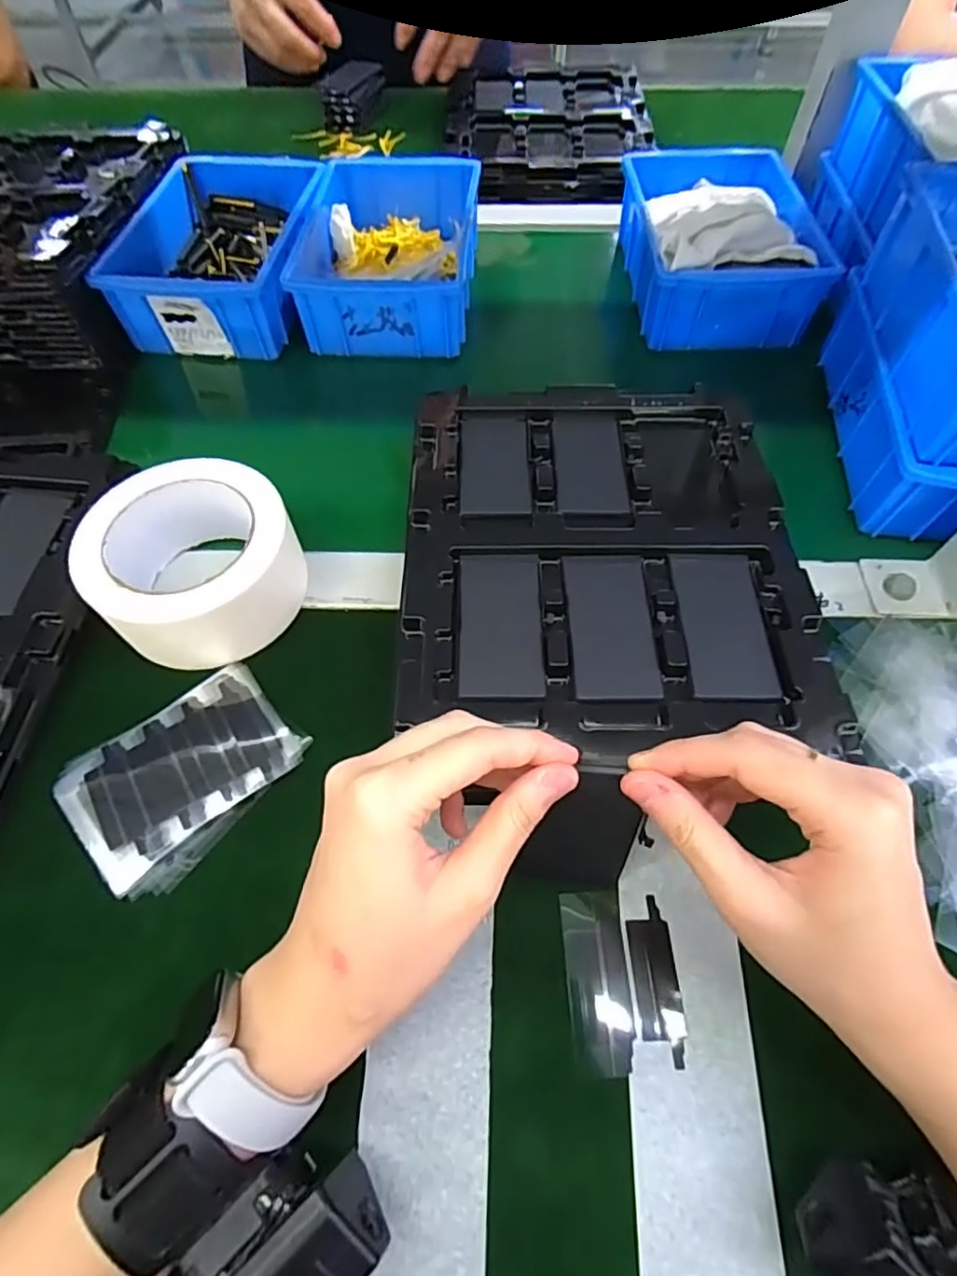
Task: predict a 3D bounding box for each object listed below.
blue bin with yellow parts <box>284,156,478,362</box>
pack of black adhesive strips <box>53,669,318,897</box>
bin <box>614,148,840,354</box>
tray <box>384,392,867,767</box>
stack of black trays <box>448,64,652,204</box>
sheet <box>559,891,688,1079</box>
[{"bbox_3d":[-0.074,-0.329,0.518,0.137,0.060,0.205,2,59,3],"label":"blue bin with yellow parts"},{"bbox_3d":[-0.152,0.068,0.312,0.108,0.006,0.082,-40,67,-20],"label":"pack of black adhesive strips"},{"bbox_3d":[0.199,-0.340,0.508,0.142,0.066,0.209,0,59,2],"label":"bin"},{"bbox_3d":[0.067,-0.057,0.355,0.221,0.032,0.263,-3,60,-2],"label":"tray"},{"bbox_3d":[0.076,-0.574,0.672,0.217,0.036,0.262,0,60,0],"label":"stack of black trays"},{"bbox_3d":[0.063,0.149,0.265,0.048,0.004,0.068,-1,60,-1],"label":"sheet"}]

